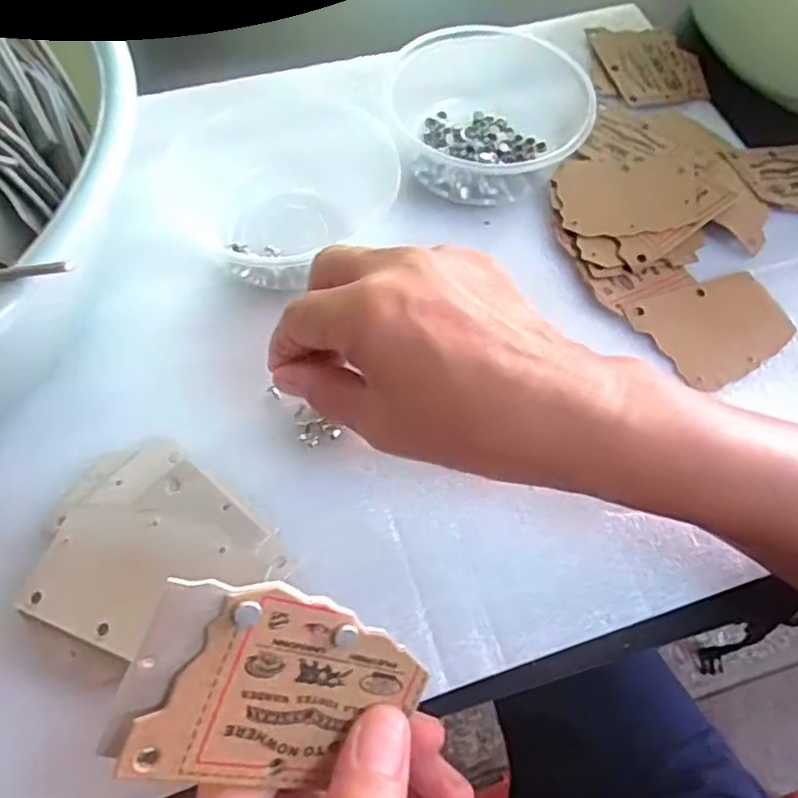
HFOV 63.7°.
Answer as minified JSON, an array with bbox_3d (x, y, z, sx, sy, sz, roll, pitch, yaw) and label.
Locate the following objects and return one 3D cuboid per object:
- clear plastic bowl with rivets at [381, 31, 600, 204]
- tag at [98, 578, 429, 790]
[{"bbox_3d":[0.048,-0.157,0.359,0.106,0.041,0.092,22,65,8],"label":"clear plastic bowl with rivets"},{"bbox_3d":[-0.033,0.081,0.178,0.080,0.004,0.053,23,89,-26],"label":"tag"}]

